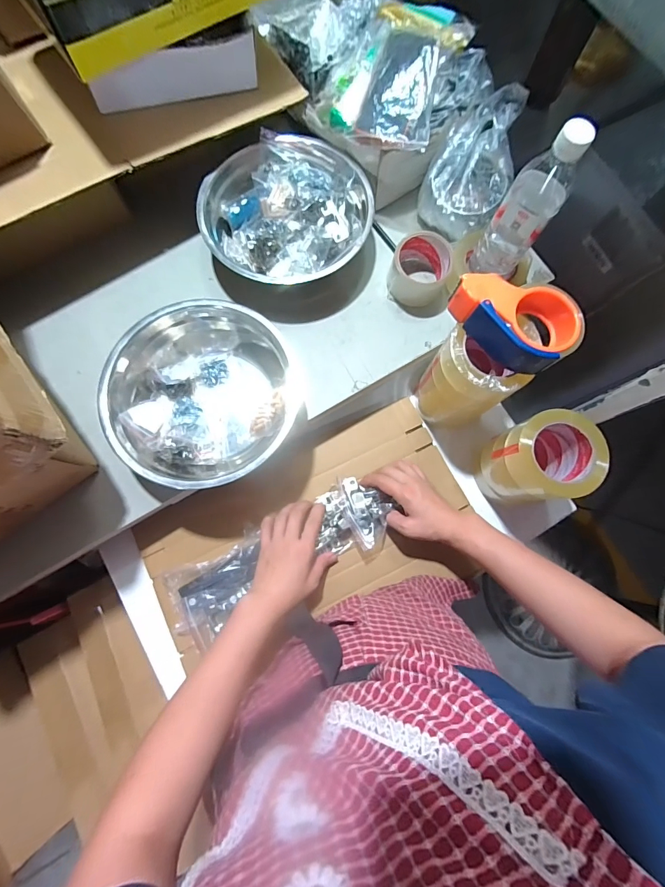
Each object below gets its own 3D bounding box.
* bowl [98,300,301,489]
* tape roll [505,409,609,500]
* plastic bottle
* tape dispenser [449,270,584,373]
[{"bbox_3d":[-0.171,-0.064,0.504,0.237,0.078,0.243,0,78,-1],"label":"bowl"},{"bbox_3d":[0.290,0.015,0.480,0.104,0.051,0.109,0,78,-1],"label":"tape roll"},{"bbox_3d":[0.240,-0.290,0.459,0.063,0.196,0.058,0,78,-1],"label":"plastic bottle"},{"bbox_3d":[0.215,-0.151,0.429,0.142,0.056,0.086,43,80,7],"label":"tape dispenser"}]

